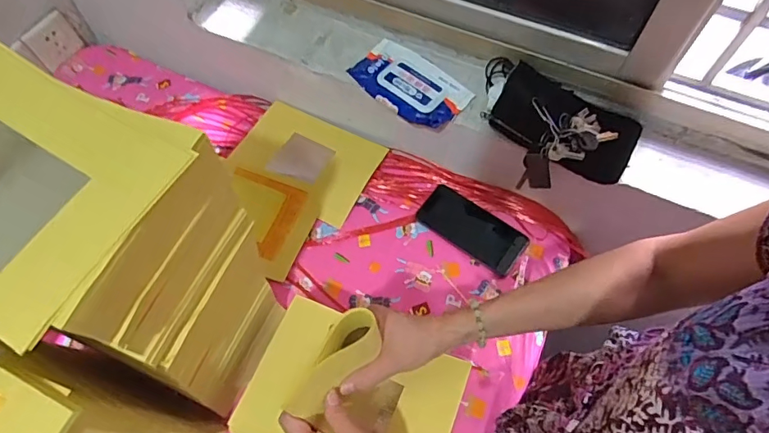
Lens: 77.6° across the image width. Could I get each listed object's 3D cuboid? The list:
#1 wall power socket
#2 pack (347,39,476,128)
[{"bbox_3d":[-0.629,-0.333,0.915,0.027,0.083,0.088,25,64,17],"label":"wall power socket"},{"bbox_3d":[0.036,-0.194,0.709,0.165,0.030,0.098,38,68,23],"label":"pack"}]

